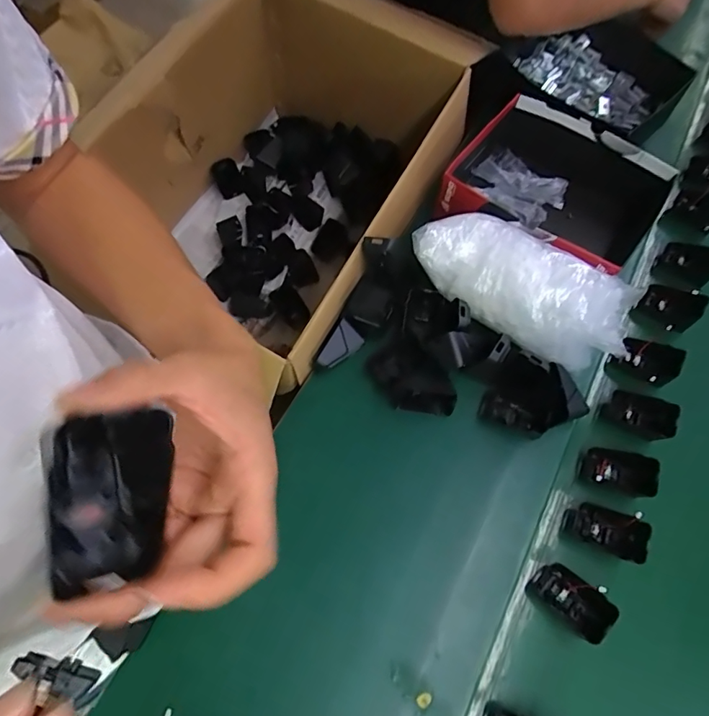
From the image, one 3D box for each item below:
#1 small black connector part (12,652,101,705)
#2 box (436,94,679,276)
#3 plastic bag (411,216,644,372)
[{"bbox_3d":[-0.088,0.093,0.142,0.022,0.004,0.010,26,65,-10],"label":"small black connector part"},{"bbox_3d":[0.264,-0.217,0.654,0.250,0.102,0.234,30,67,8],"label":"box"},{"bbox_3d":[0.187,-0.084,0.555,0.245,0.068,0.095,34,67,9],"label":"plastic bag"}]

